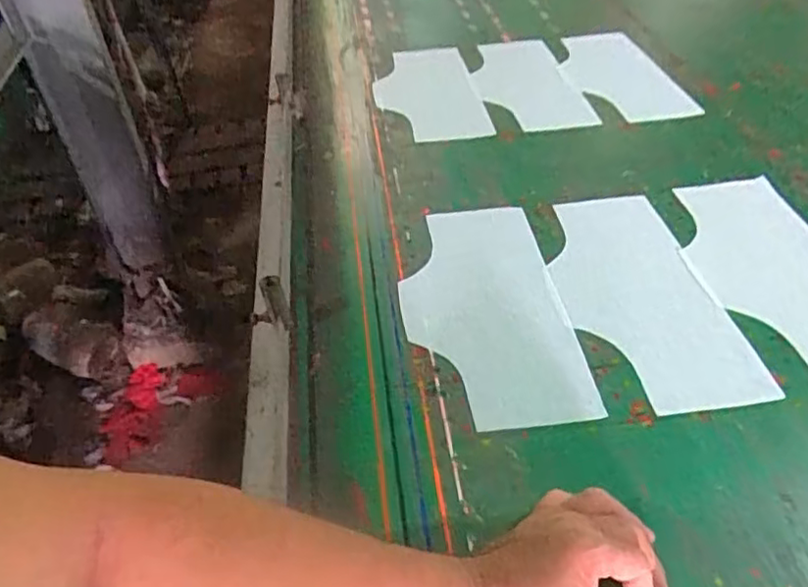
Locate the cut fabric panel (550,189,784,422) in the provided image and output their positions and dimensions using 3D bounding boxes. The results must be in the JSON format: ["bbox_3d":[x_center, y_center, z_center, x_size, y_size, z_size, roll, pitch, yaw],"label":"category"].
[{"bbox_3d":[0.248,-0.009,0.710,0.155,0.011,0.340,-6,40,-1],"label":"cut fabric panel"}]

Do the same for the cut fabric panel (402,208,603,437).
[{"bbox_3d":[0.084,0.009,0.703,0.165,0.011,0.328,-8,43,-1],"label":"cut fabric panel"}]

